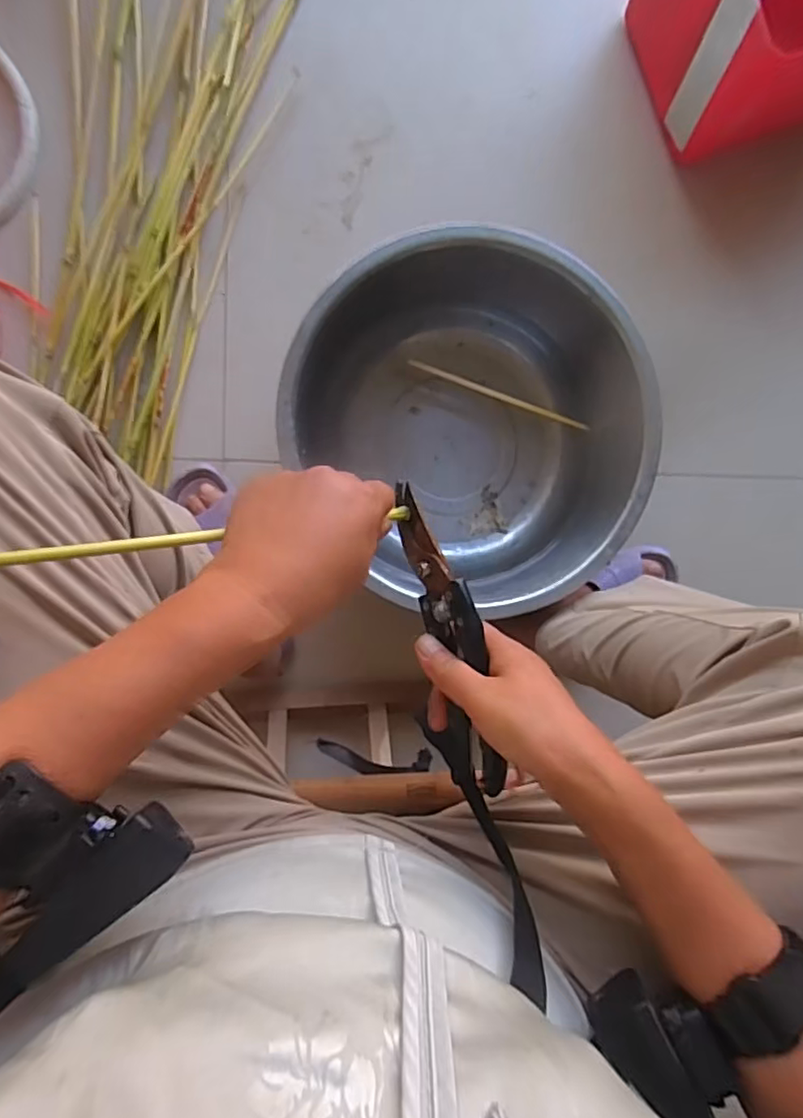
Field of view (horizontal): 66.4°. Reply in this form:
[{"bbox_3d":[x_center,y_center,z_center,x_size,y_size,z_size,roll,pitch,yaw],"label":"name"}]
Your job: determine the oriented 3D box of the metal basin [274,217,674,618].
[{"bbox_3d":[0.077,-0.139,0.677,0.359,0.146,0.373,0,92,-6],"label":"metal basin"}]

